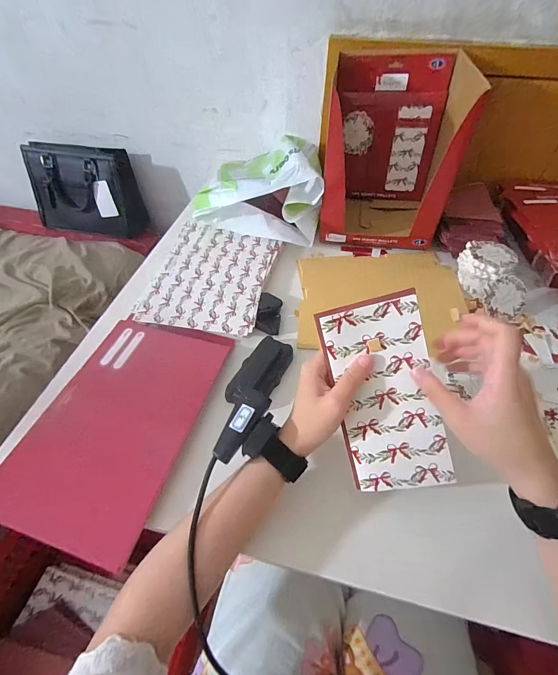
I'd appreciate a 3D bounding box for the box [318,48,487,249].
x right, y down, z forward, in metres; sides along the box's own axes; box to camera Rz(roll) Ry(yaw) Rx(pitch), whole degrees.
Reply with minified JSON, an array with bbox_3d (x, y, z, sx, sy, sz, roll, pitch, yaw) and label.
[{"bbox_3d":[0.192,-0.331,0.588,0.202,0.246,0.241,7,49,6],"label":"box"}]

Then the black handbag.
[{"bbox_3d":[-0.499,-0.382,0.849,0.262,0.187,0.105,8,49,6],"label":"black handbag"}]

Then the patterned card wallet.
[{"bbox_3d":[0.097,0.054,0.300,0.088,0.176,0.008,-13,4,11],"label":"patterned card wallet"}]

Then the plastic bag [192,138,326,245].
[{"bbox_3d":[-0.027,-0.277,0.614,0.221,0.115,0.189,11,50,9],"label":"plastic bag"}]

